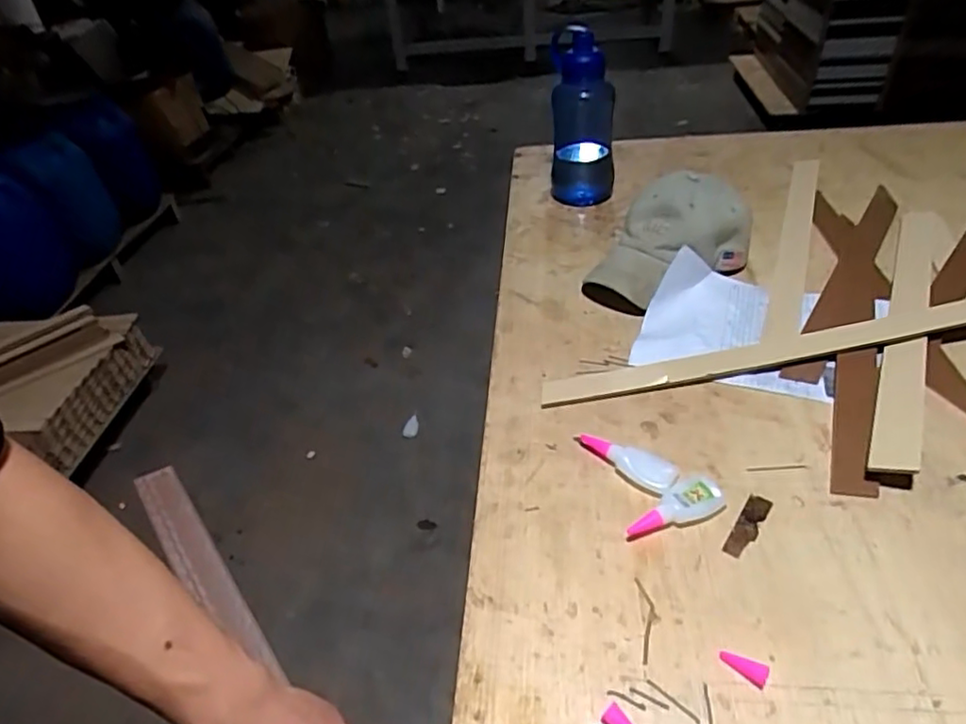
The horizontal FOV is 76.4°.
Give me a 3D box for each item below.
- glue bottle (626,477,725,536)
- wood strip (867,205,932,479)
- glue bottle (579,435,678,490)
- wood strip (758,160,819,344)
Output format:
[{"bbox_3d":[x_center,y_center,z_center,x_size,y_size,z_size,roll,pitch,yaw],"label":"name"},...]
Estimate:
[{"bbox_3d":[0.181,0.136,0.578,0.103,0.018,0.040,-19,40,-13],"label":"glue bottle"},{"bbox_3d":[0.519,-0.058,0.749,0.041,0.028,0.563,16,45,27],"label":"wood strip"},{"bbox_3d":[0.150,0.098,0.629,0.104,0.017,0.034,26,50,34],"label":"glue bottle"},{"bbox_3d":[0.468,-0.189,0.919,0.040,0.015,0.537,12,43,23],"label":"wood strip"}]

